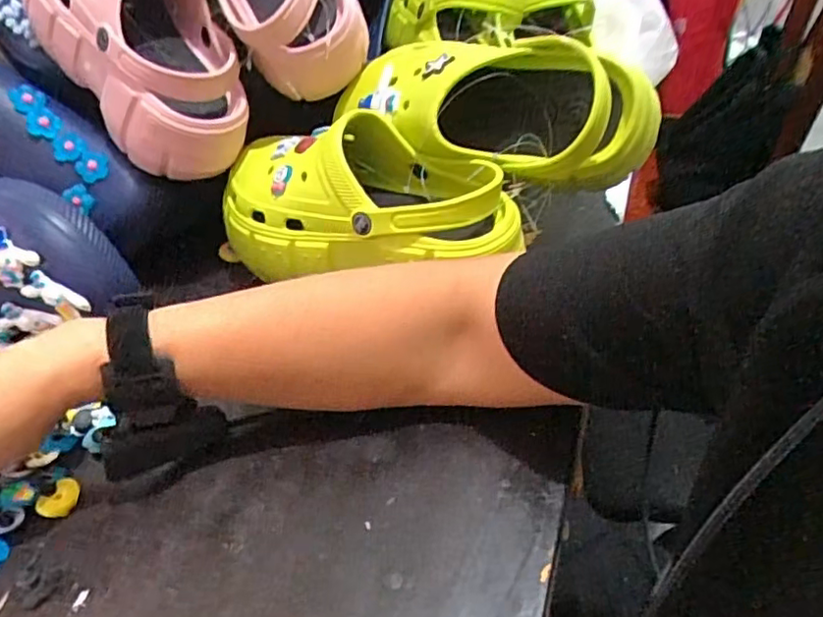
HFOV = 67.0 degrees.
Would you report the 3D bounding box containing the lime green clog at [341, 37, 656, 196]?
[{"bbox_3d":[0.059,-0.146,0.470,0.229,0.088,0.106,11,44,23],"label":"lime green clog"}]

